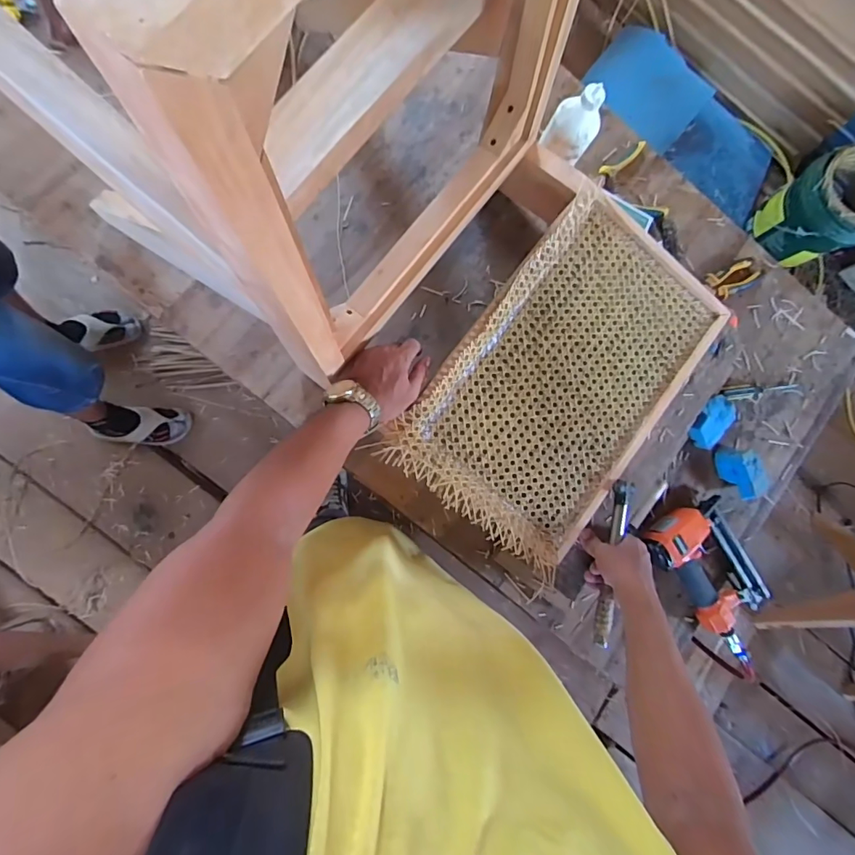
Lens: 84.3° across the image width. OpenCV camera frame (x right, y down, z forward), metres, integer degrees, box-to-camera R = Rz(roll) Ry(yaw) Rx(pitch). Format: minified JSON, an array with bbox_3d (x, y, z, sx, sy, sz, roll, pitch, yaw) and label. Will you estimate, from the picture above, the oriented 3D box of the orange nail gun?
[{"bbox_3d":[0.514,0.256,0.820,0.168,0.058,0.285,-39,92,-9],"label":"orange nail gun"}]

